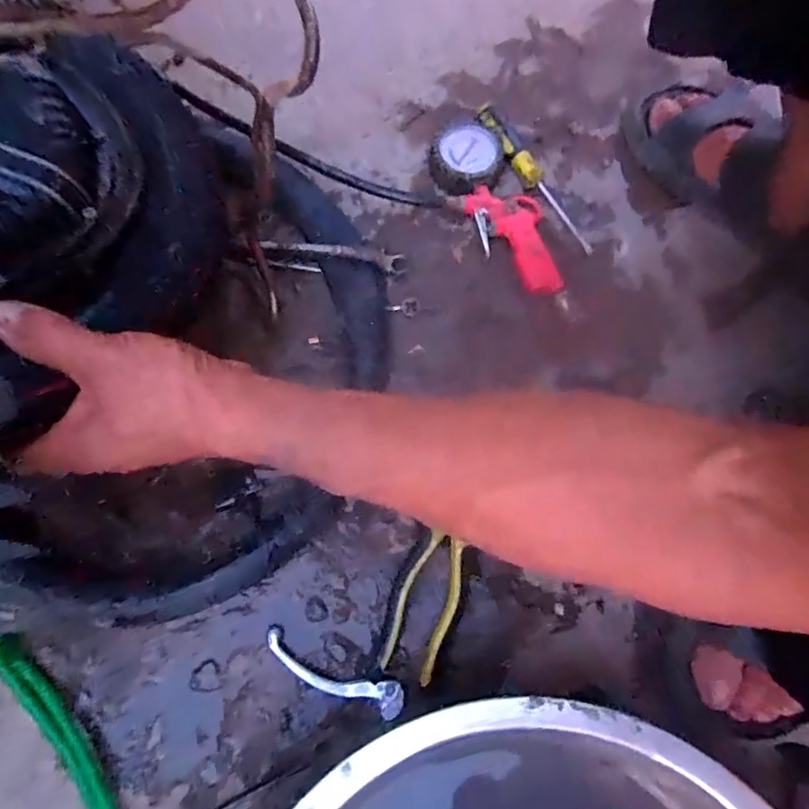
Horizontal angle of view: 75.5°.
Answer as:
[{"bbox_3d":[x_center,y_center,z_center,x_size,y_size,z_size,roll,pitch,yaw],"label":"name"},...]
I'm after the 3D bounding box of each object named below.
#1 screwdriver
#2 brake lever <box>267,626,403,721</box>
[{"bbox_3d":[0.132,-0.229,0.528,0.024,0.022,0.183,-36,88,-11],"label":"screwdriver"},{"bbox_3d":[-0.055,0.204,0.395,0.113,0.012,0.024,21,73,6],"label":"brake lever"}]

